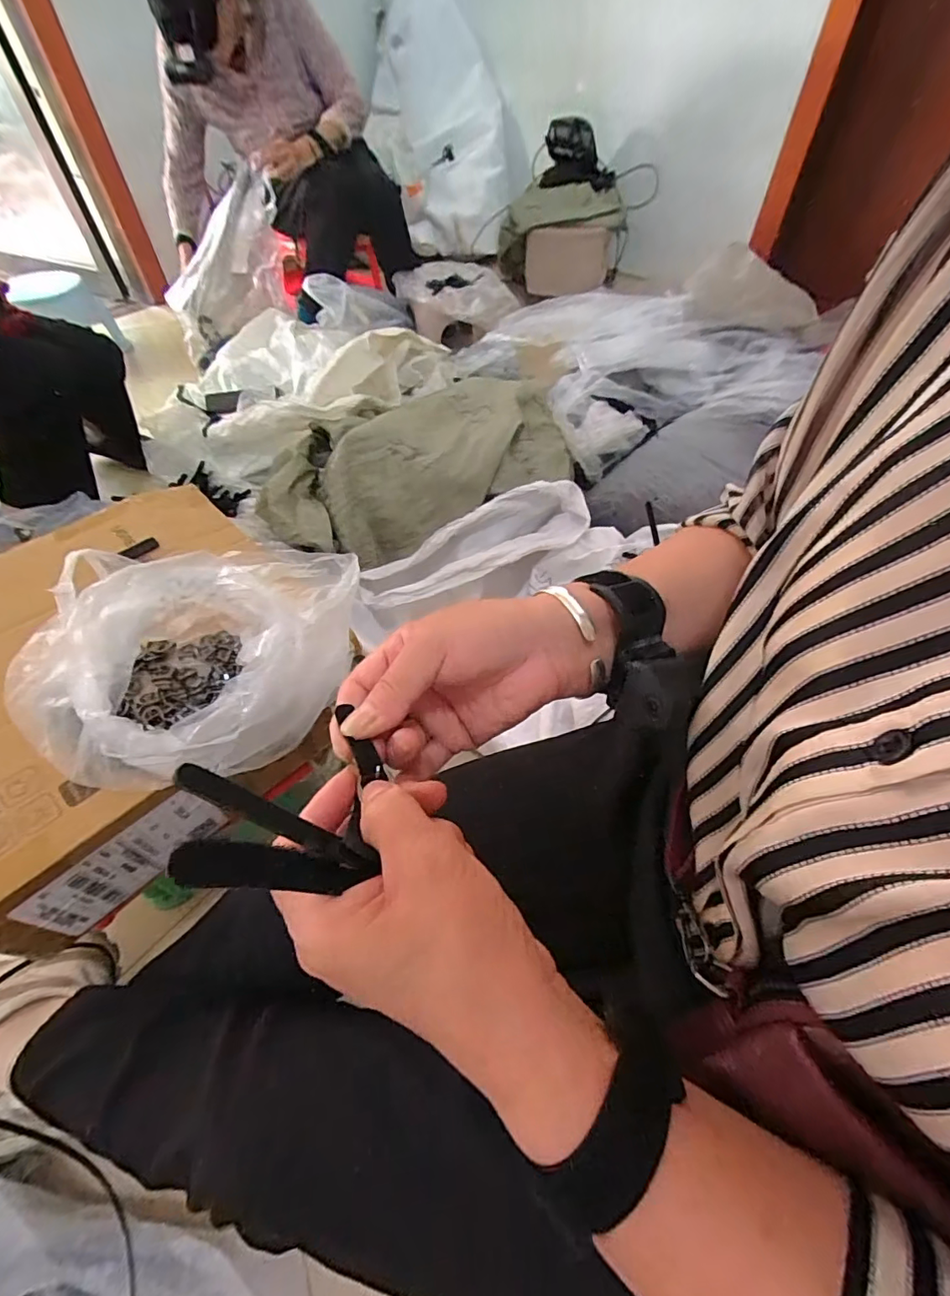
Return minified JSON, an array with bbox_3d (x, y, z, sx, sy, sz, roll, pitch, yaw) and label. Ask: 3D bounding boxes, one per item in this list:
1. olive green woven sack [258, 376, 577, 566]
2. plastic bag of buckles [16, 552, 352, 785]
[{"bbox_3d":[-0.107,-0.363,0.962,0.581,0.139,0.358,-28,58,-20],"label":"olive green woven sack"},{"bbox_3d":[-0.258,0.001,0.454,0.310,0.114,0.212,-8,53,-6],"label":"plastic bag of buckles"}]

